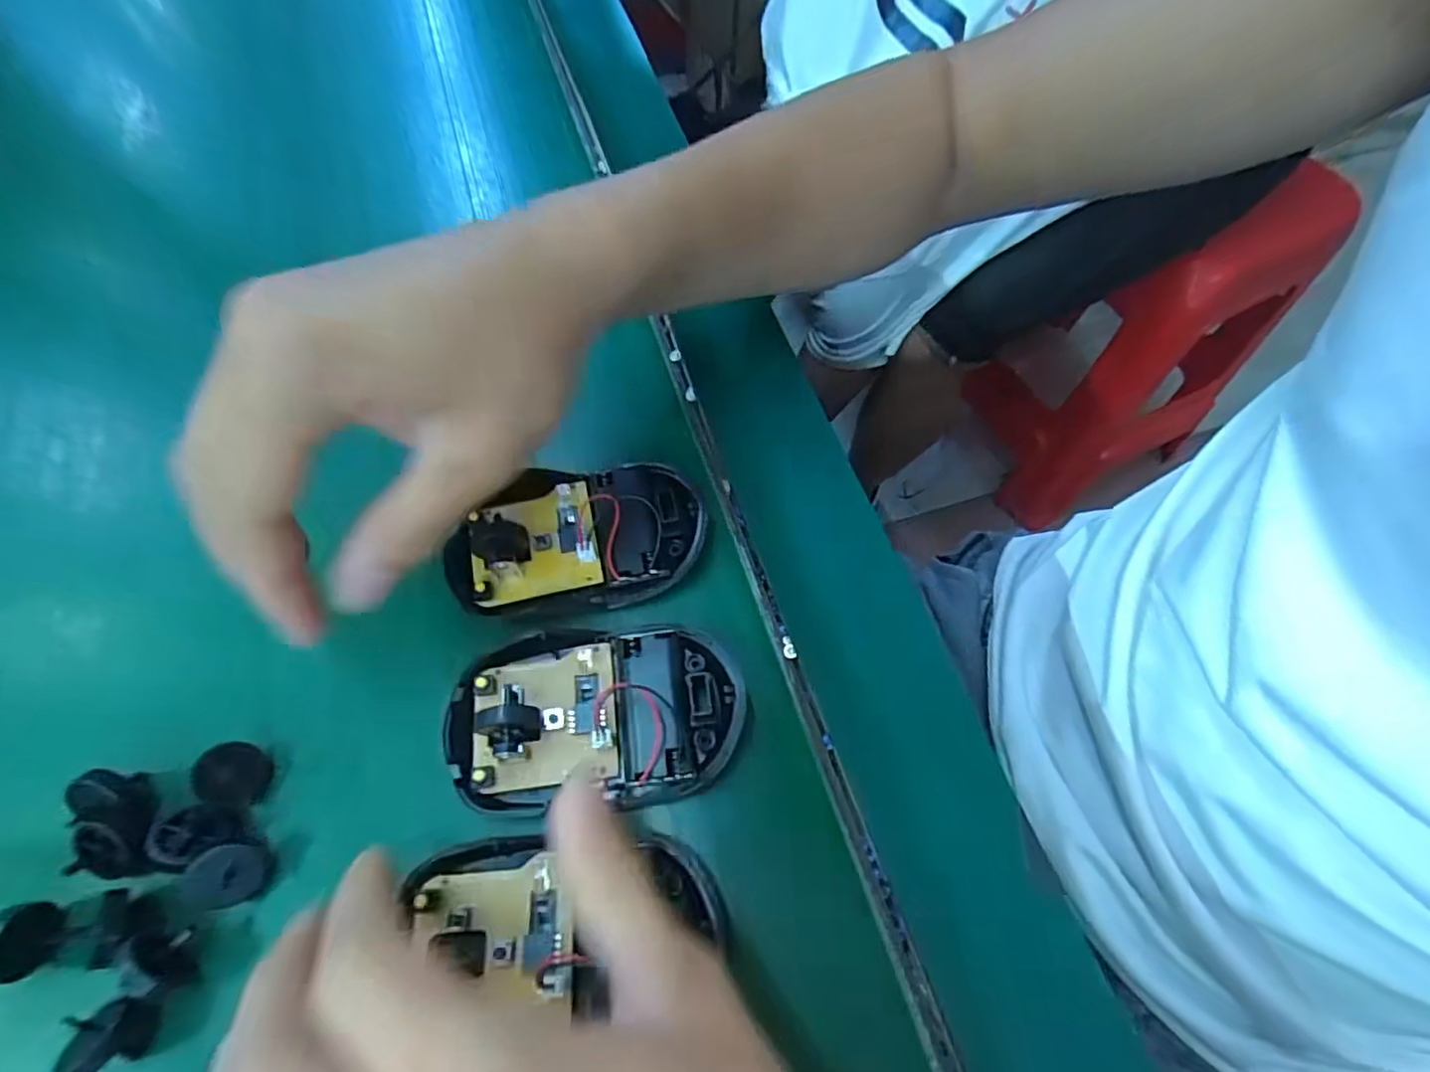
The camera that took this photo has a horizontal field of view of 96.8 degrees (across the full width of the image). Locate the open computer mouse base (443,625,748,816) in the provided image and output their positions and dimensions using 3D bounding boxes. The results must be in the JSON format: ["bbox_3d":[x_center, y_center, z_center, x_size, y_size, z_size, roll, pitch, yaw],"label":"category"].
[{"bbox_3d":[-0.039,0.057,0.209,0.096,0.018,0.057,-3,62,-1],"label":"open computer mouse base"}]

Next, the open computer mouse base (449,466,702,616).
[{"bbox_3d":[-0.051,-0.003,0.239,0.092,0.014,0.056,-7,62,-4],"label":"open computer mouse base"}]

